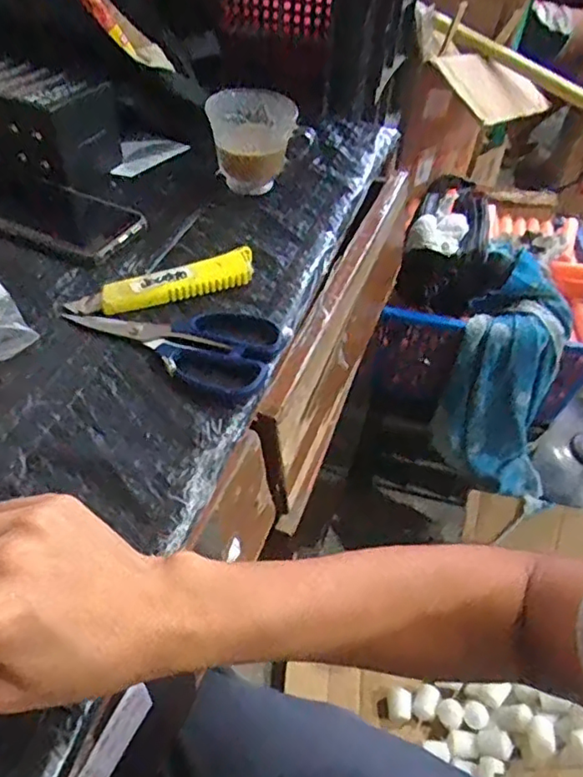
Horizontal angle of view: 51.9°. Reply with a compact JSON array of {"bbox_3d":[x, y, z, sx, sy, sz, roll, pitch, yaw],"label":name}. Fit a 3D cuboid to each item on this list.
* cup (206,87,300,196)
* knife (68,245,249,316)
[{"bbox_3d":[-0.039,-0.247,0.596,0.080,0.077,0.076,2,47,-4],"label":"cup"},{"bbox_3d":[-0.099,-0.084,0.480,0.148,0.016,0.030,-18,51,-21],"label":"knife"}]

